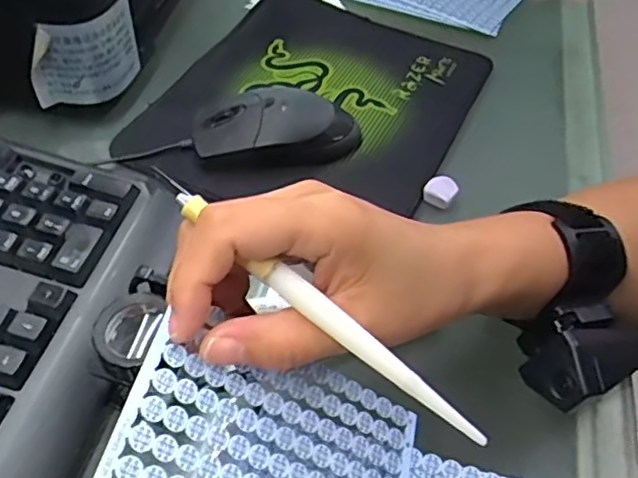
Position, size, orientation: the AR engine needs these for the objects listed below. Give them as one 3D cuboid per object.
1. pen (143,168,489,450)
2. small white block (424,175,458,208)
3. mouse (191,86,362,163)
[{"bbox_3d":[-0.001,0.025,0.223,0.146,0.007,0.008,39,55,3],"label":"pen"},{"bbox_3d":[0.079,-0.032,0.407,0.019,0.012,0.017,25,52,17],"label":"small white block"},{"bbox_3d":[-0.028,-0.074,0.421,0.109,0.038,0.055,3,49,-1],"label":"mouse"}]

